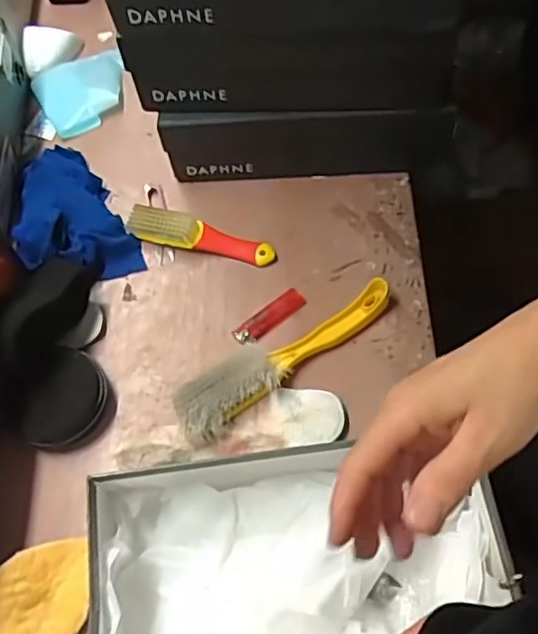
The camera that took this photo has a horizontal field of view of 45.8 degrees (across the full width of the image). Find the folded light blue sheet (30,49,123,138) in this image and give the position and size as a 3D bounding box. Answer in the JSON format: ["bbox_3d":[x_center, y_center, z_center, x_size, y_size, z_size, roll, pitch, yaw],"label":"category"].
[{"bbox_3d":[-0.220,-0.275,0.774,0.111,0.018,0.108,-28,65,-11],"label":"folded light blue sheet"}]

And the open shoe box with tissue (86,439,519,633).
[{"bbox_3d":[0.018,0.180,0.487,0.292,0.077,0.173,-8,62,-1],"label":"open shoe box with tissue"}]

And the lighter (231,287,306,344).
[{"bbox_3d":[0.001,0.000,0.627,0.079,0.008,0.023,-36,66,-15],"label":"lighter"}]

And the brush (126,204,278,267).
[{"bbox_3d":[-0.071,-0.086,0.657,0.154,0.026,0.027,11,64,9],"label":"brush"}]

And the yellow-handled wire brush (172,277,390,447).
[{"bbox_3d":[0.013,0.031,0.591,0.228,0.037,0.051,-35,66,-14],"label":"yellow-handled wire brush"}]

